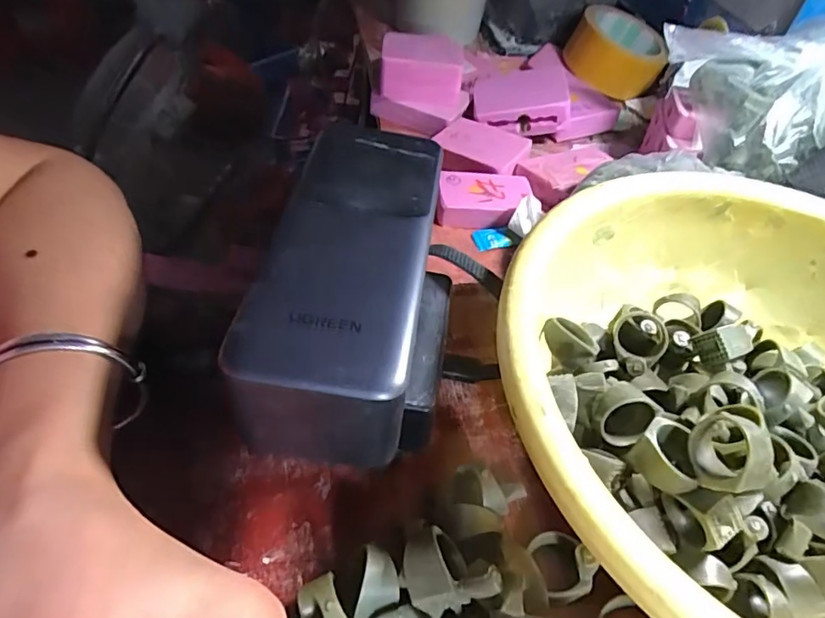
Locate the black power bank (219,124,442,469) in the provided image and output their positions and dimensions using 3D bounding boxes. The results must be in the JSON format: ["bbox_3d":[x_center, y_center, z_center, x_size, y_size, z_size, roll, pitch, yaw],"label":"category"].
[{"bbox_3d":[-0.021,-0.010,0.196,0.055,0.049,0.129,8,48,1],"label":"black power bank"}]

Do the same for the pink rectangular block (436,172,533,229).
[{"bbox_3d":[0.050,-0.080,0.380,0.067,0.018,0.049,0,48,-6],"label":"pink rectangular block"}]

